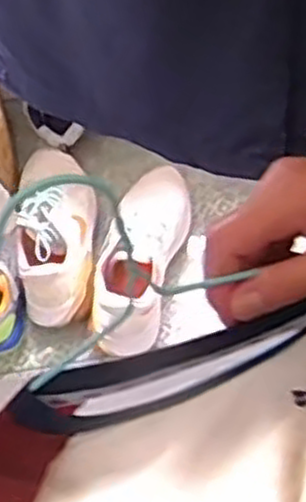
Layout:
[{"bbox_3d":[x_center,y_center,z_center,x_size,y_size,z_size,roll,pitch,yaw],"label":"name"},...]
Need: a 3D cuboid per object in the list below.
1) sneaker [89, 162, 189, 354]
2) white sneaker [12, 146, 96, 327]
[{"bbox_3d":[-0.023,0.005,1.132,0.111,0.110,0.280,11,58,12],"label":"sneaker"},{"bbox_3d":[-0.140,-0.032,1.164,0.113,0.091,0.273,-5,56,2],"label":"white sneaker"}]

